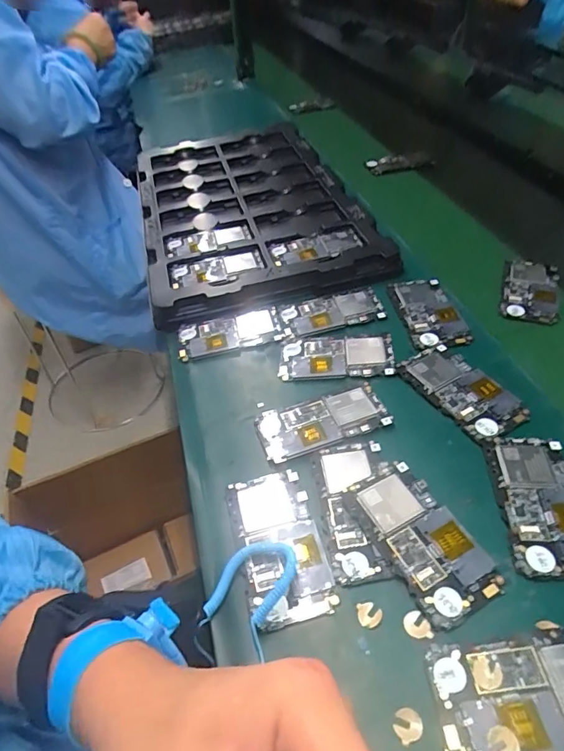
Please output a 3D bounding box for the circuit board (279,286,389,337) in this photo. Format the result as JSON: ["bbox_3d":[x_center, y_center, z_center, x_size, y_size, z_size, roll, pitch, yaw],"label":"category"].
[{"bbox_3d":[0.062,-0.079,0.599,0.126,0.005,0.056,-14,45,-8],"label":"circuit board"}]

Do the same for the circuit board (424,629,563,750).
[{"bbox_3d":[0.160,0.200,0.305,0.124,0.004,0.065,-7,44,-1],"label":"circuit board"}]

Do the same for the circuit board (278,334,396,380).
[{"bbox_3d":[0.060,-0.021,0.540,0.123,0.009,0.065,-3,44,3],"label":"circuit board"}]

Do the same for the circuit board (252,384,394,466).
[{"bbox_3d":[0.039,0.044,0.475,0.123,0.004,0.064,-14,45,-9],"label":"circuit board"}]

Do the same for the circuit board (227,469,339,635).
[{"bbox_3d":[-0.003,0.134,0.393,0.066,0.004,0.125,-13,44,-7],"label":"circuit board"}]

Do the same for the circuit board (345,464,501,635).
[{"bbox_3d":[0.109,0.126,0.380,0.064,0.011,0.123,-22,46,-16],"label":"circuit board"}]

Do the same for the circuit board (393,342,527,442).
[{"bbox_3d":[0.181,0.013,0.489,0.067,0.004,0.124,-23,47,-17],"label":"circuit board"}]

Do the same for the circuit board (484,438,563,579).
[{"bbox_3d":[0.212,0.103,0.397,0.068,0.004,0.124,0,44,6],"label":"circuit board"}]

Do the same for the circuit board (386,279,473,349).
[{"bbox_3d":[0.174,-0.078,0.582,0.066,0.004,0.129,-8,44,-2],"label":"circuit board"}]

